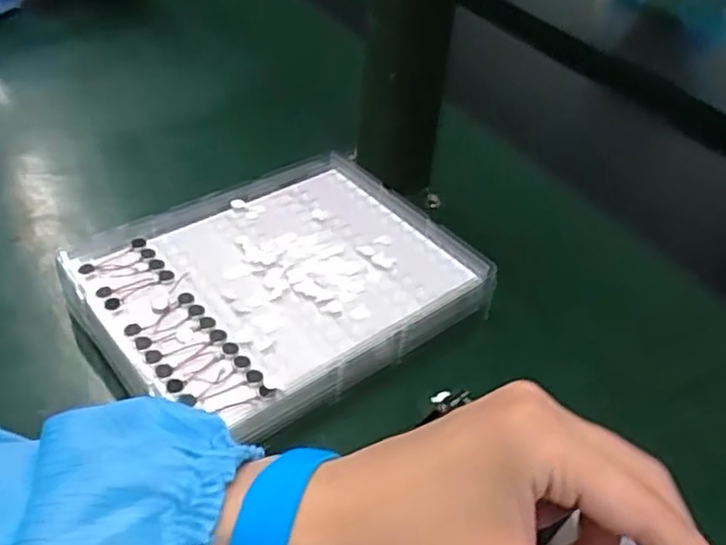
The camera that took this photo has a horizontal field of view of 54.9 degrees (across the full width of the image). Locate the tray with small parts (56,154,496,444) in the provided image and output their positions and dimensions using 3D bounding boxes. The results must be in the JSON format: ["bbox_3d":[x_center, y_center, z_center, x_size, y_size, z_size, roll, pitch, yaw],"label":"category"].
[{"bbox_3d":[-0.052,0.014,0.436,0.216,0.043,0.169,-25,50,-30],"label":"tray with small parts"}]

